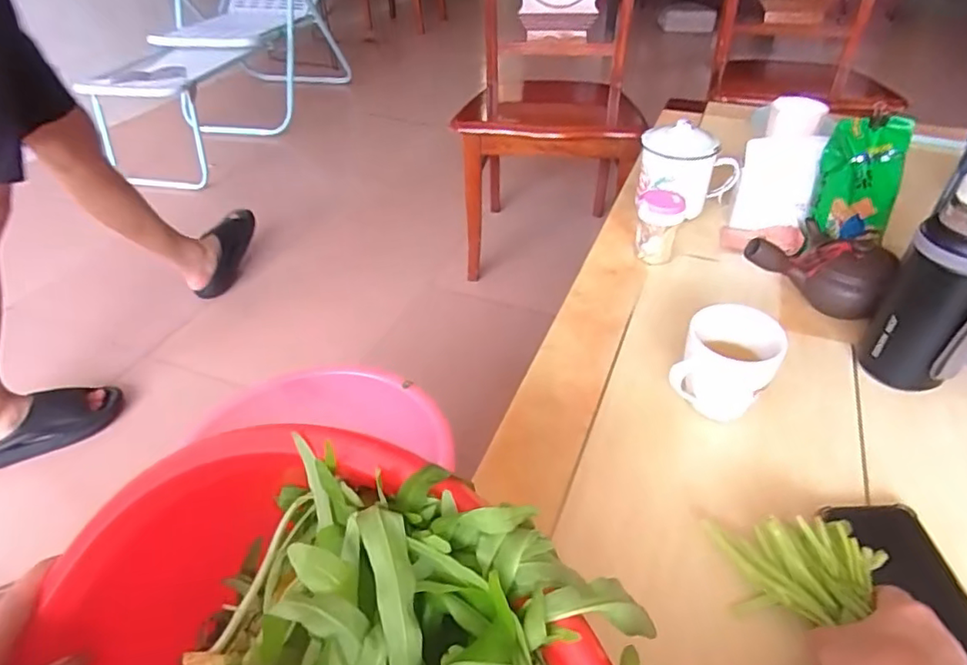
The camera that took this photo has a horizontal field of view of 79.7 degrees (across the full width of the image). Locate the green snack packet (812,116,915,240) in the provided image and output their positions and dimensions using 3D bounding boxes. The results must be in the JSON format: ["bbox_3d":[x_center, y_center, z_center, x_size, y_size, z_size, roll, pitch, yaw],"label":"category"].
[{"bbox_3d":[0.466,-0.189,0.715,0.091,0.139,0.022,-1,20,1],"label":"green snack packet"}]

